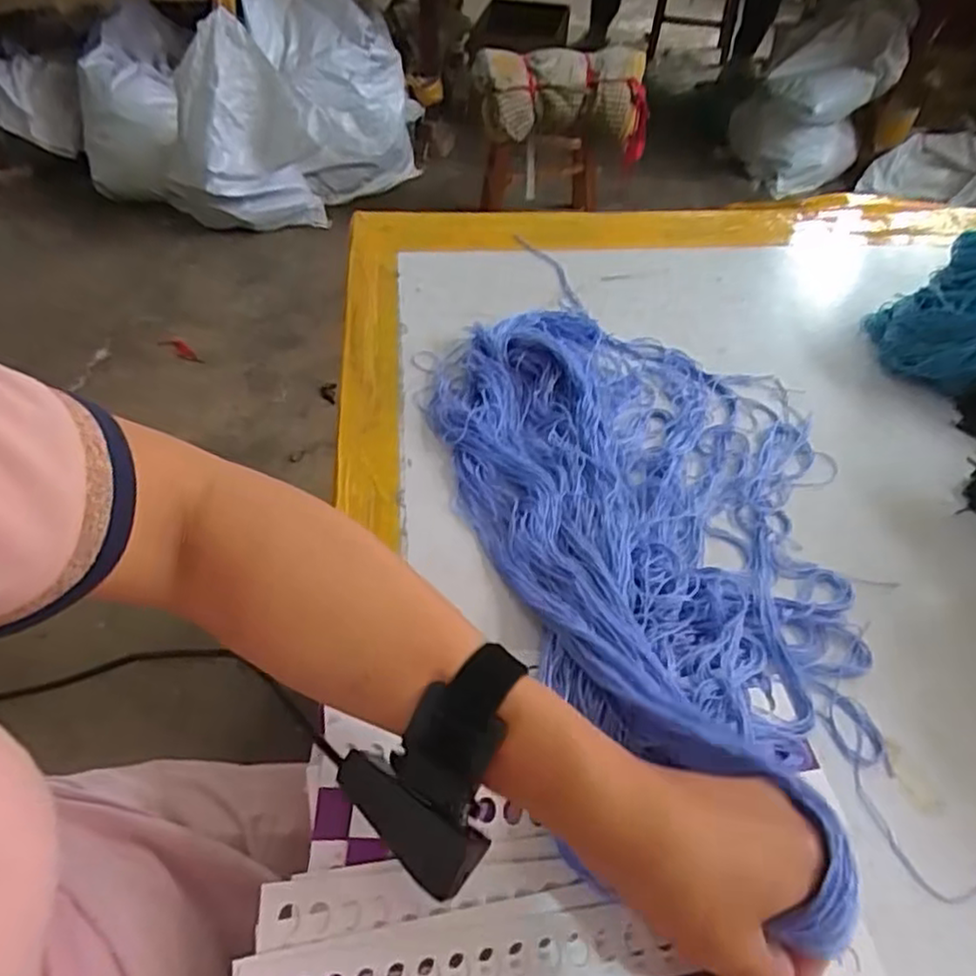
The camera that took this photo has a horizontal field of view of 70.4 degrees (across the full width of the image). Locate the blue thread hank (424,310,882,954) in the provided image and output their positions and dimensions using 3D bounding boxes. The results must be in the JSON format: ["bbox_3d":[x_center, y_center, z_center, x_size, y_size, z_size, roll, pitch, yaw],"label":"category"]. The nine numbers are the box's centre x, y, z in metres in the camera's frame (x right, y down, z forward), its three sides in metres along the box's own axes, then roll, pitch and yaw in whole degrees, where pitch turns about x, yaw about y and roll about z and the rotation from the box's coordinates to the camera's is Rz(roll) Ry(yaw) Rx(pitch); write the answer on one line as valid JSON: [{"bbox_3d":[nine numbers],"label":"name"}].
[{"bbox_3d":[0.136,0.006,0.453,0.273,0.081,0.457,-10,50,-13],"label":"blue thread hank"}]

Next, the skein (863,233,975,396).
[{"bbox_3d":[0.409,-0.142,0.580,0.146,0.109,0.103,33,54,22],"label":"skein"}]

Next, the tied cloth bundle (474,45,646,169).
[{"bbox_3d":[0.184,-0.954,1.691,0.424,0.234,0.191,11,49,7],"label":"tied cloth bundle"}]

